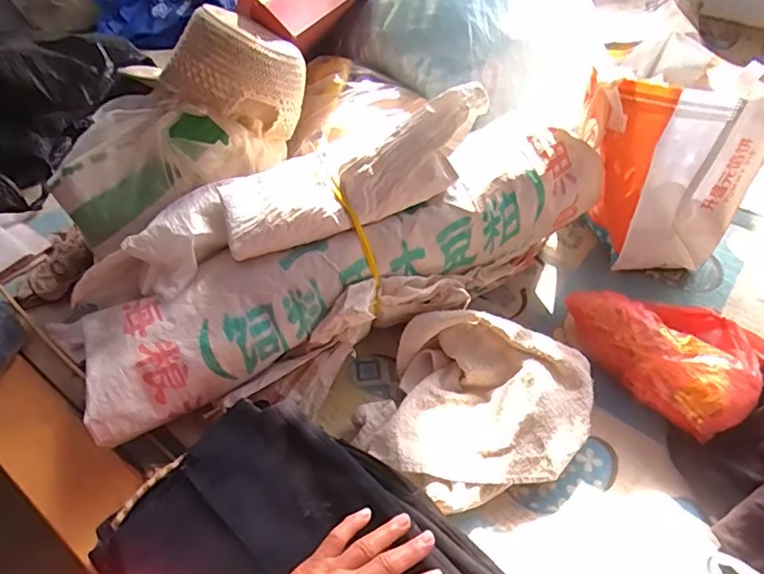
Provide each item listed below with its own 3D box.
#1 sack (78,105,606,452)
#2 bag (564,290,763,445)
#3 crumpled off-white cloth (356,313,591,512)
[{"bbox_3d":[-0.023,-0.030,0.681,0.673,0.168,0.187,-23,51,-16],"label":"sack"},{"bbox_3d":[0.371,0.063,0.709,0.197,0.089,0.229,-33,54,-24],"label":"bag"},{"bbox_3d":[0.108,0.143,0.645,0.226,0.094,0.218,21,53,21],"label":"crumpled off-white cloth"}]

